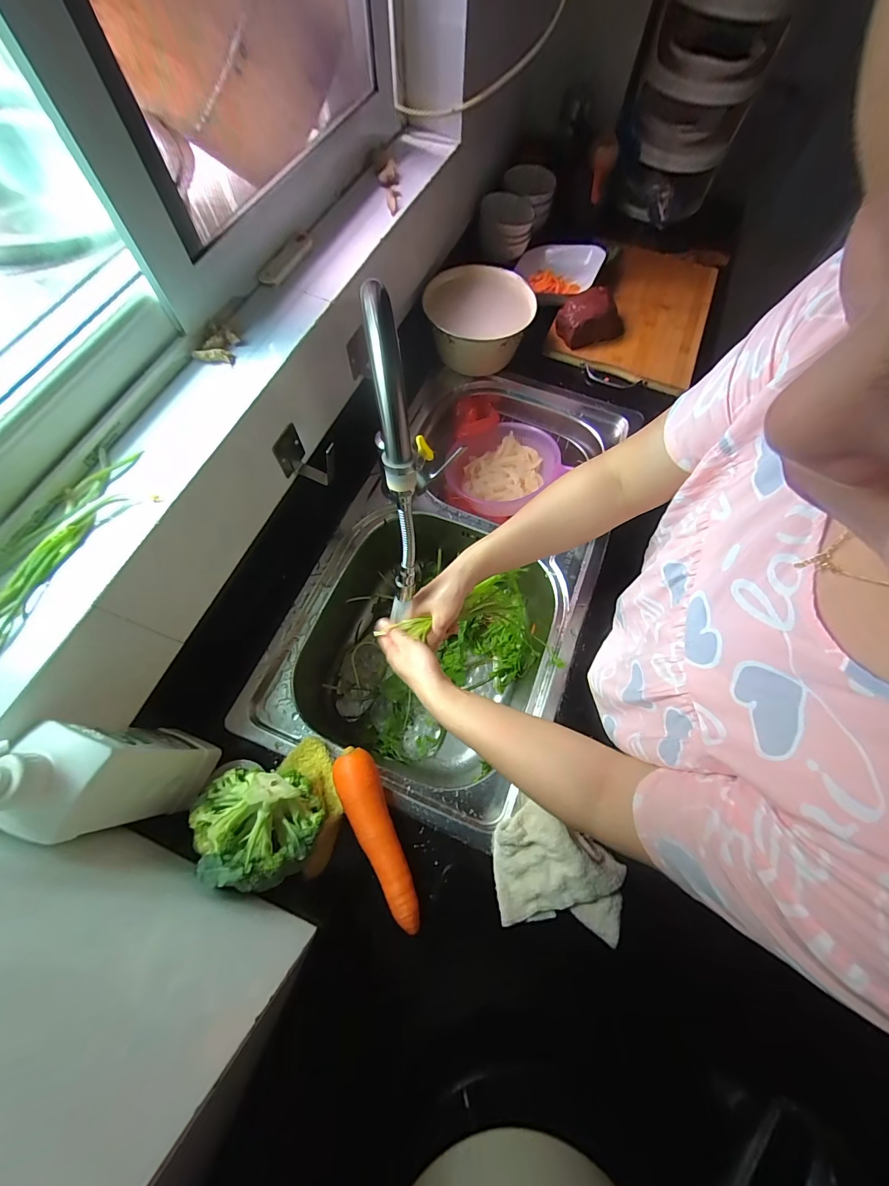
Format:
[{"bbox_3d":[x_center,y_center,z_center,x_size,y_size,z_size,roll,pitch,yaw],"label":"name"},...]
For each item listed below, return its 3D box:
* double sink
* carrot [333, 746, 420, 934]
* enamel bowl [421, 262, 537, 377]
[{"bbox_3d":[0.030,-0.043,0.748,0.416,0.223,0.765,22,70,7],"label":"double sink"},{"bbox_3d":[-0.081,0.286,0.474,0.048,0.050,0.198,-20,71,-9],"label":"carrot"},{"bbox_3d":[0.067,-0.522,0.778,0.197,0.103,0.204,1,69,-2],"label":"enamel bowl"}]

